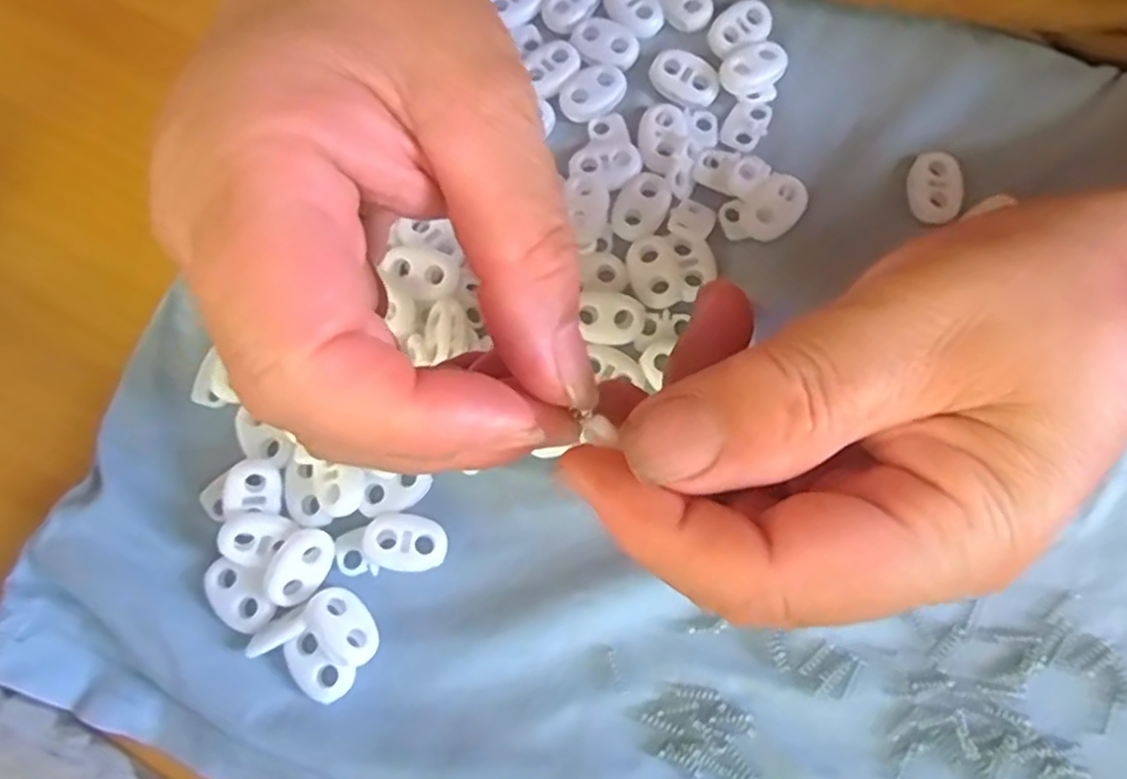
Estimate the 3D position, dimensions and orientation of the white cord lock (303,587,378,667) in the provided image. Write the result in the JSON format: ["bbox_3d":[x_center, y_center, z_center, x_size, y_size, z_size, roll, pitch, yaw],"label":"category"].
[{"bbox_3d":[-0.059,0.063,0.194,0.022,0.006,0.012,39,82,9],"label":"white cord lock"}]

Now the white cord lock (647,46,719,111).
[{"bbox_3d":[0.038,-0.098,0.226,0.022,0.004,0.015,33,81,8],"label":"white cord lock"}]

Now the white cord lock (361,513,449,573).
[{"bbox_3d":[-0.044,0.042,0.199,0.023,0.006,0.015,5,78,3],"label":"white cord lock"}]

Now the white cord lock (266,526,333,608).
[{"bbox_3d":[-0.072,0.048,0.195,0.013,0.007,0.021,36,81,9],"label":"white cord lock"}]

